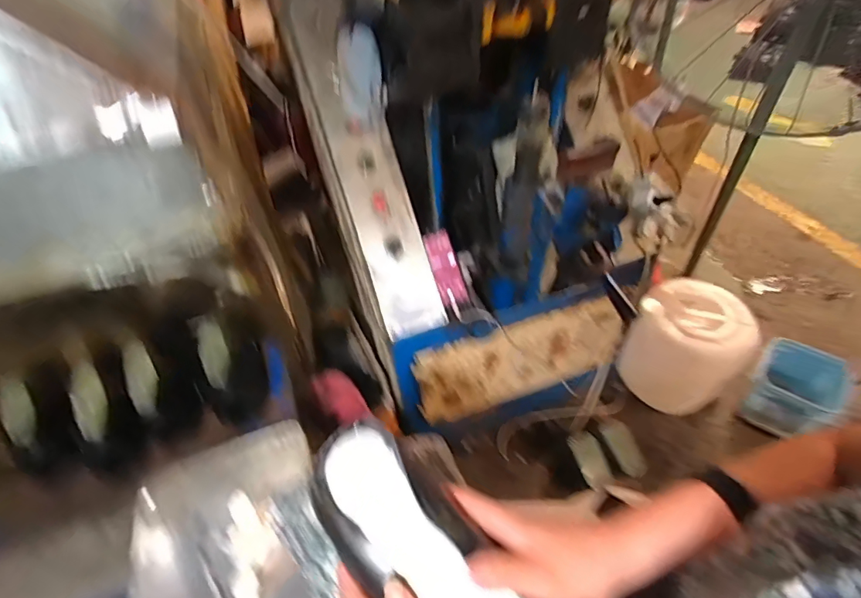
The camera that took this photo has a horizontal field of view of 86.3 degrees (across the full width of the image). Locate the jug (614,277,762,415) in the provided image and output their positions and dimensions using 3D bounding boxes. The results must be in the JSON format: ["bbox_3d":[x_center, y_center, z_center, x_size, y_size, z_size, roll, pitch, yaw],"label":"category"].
[{"bbox_3d":[0.760,0.145,1.373,0.287,0.282,0.297,-3,48,3],"label":"jug"}]

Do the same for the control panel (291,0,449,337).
[{"bbox_3d":[-0.136,-0.287,0.925,0.140,0.081,0.728,-18,94,-11],"label":"control panel"}]

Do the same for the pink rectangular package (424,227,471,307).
[{"bbox_3d":[0.035,-0.068,1.009,0.066,0.025,0.171,-19,89,-11],"label":"pink rectangular package"}]

